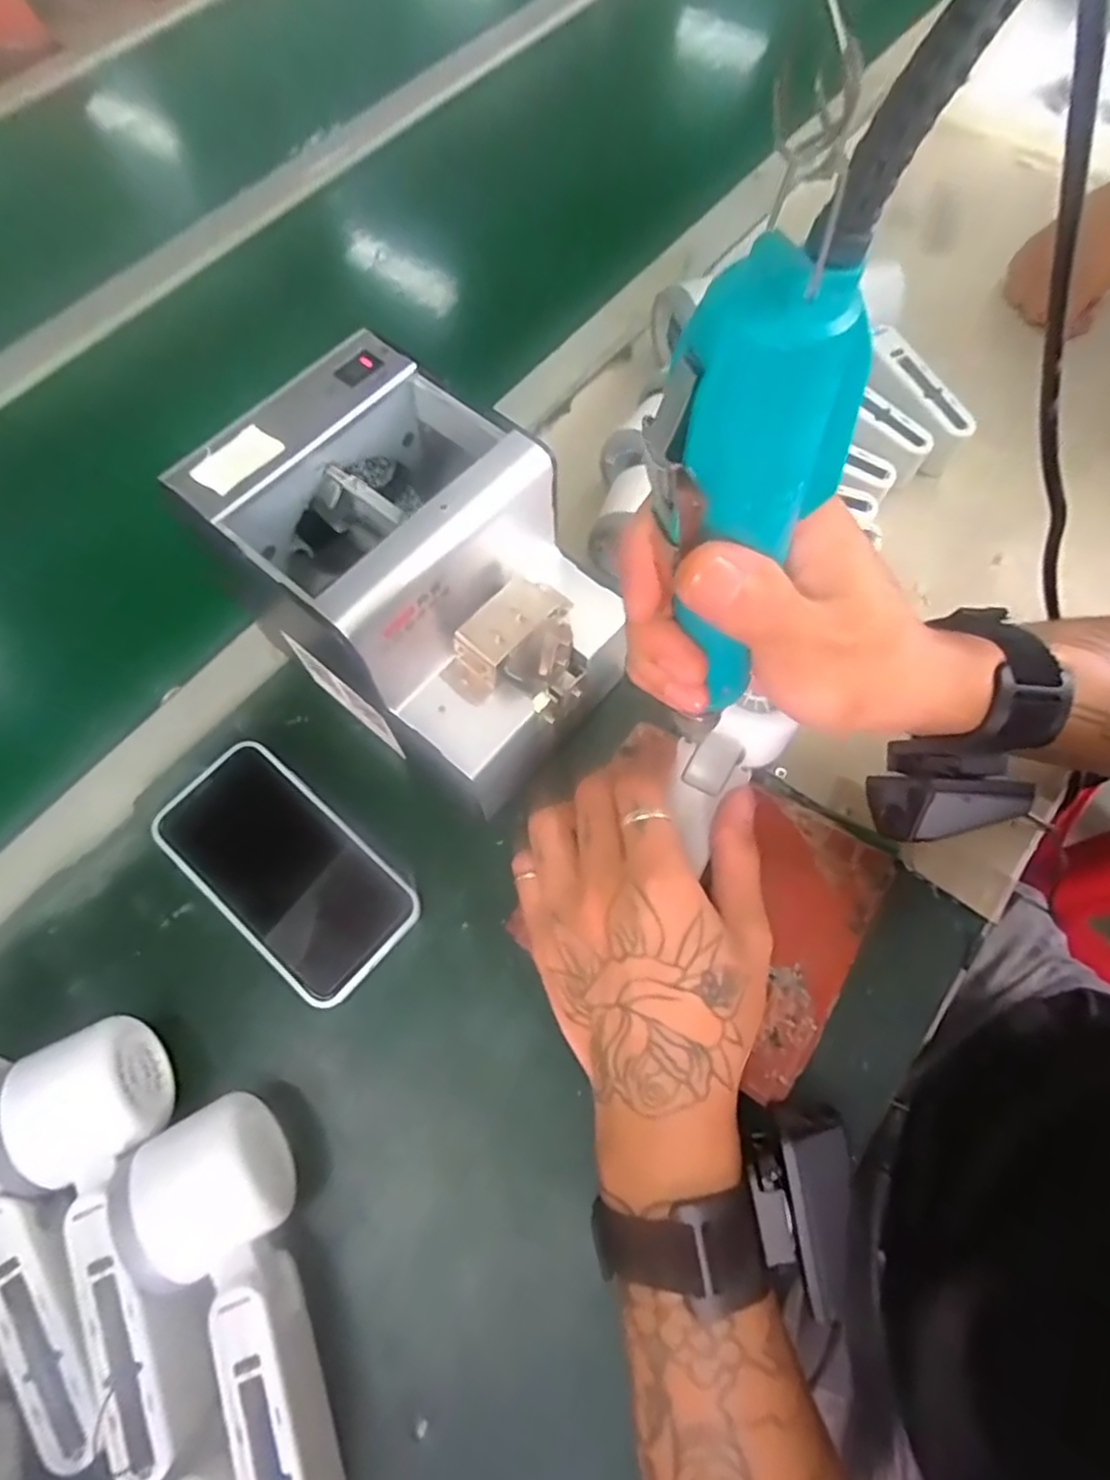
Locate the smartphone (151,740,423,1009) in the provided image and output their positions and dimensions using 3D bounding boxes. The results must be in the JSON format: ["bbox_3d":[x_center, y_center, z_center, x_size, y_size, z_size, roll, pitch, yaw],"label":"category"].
[{"bbox_3d":[-0.146,0.068,0.376,0.146,0.013,0.076,38,73,15],"label":"smartphone"}]

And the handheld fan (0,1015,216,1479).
[{"bbox_3d":[-0.183,0.205,0.290,0.065,0.055,0.164,-31,70,-11],"label":"handheld fan"}]

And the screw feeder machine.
[{"bbox_3d":[-0.062,-0.072,0.355,0.175,0.145,0.124,37,73,15],"label":"screw feeder machine"}]

